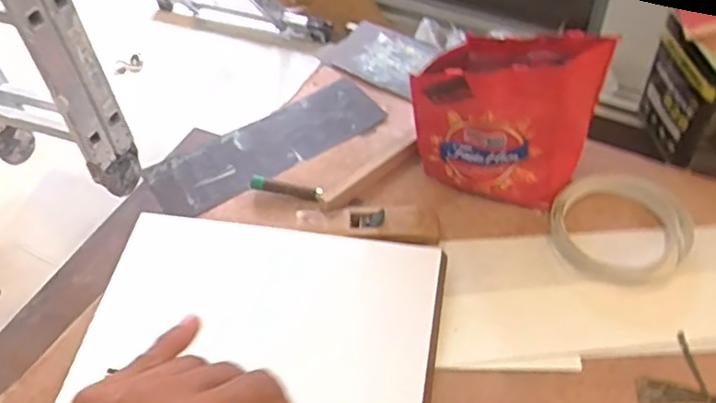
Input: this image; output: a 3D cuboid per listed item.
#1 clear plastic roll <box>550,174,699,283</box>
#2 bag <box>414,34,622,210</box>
[{"bbox_3d":[0.424,0.030,1.015,0.207,0.025,0.244,9,51,12],"label":"clear plastic roll"},{"bbox_3d":[0.237,-0.128,1.001,0.266,0.270,0.119,10,51,12],"label":"bag"}]

